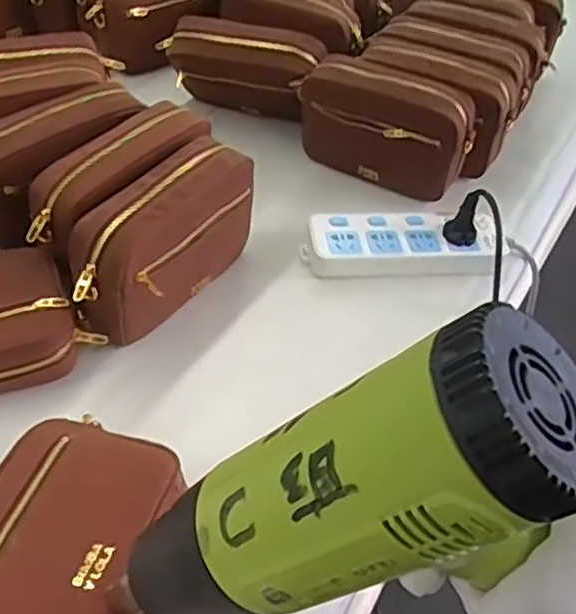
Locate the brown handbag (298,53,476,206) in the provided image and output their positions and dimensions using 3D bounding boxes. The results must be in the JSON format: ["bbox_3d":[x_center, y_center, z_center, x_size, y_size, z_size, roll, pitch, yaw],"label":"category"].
[{"bbox_3d":[0.110,-0.203,0.762,0.191,0.112,0.067,28,49,22],"label":"brown handbag"}]

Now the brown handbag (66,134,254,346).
[{"bbox_3d":[-0.108,-0.059,0.603,0.065,0.118,0.191,26,48,20],"label":"brown handbag"}]

